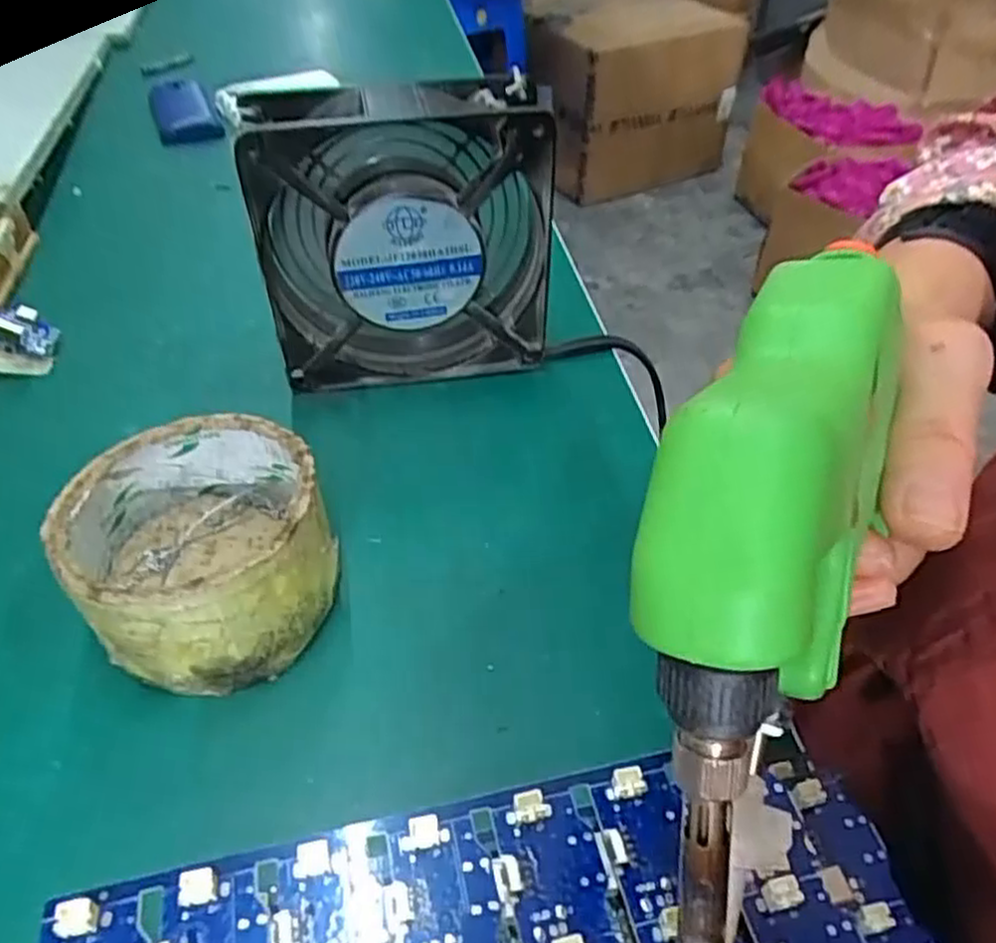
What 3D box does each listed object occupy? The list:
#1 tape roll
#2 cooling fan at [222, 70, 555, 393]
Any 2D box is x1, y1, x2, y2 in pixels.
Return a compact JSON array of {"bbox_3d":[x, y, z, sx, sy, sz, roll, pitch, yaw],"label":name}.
[{"bbox_3d":[-0.099,0.026,0.259,0.078,0.050,0.082,2,45,-2],"label":"tape roll"},{"bbox_3d":[-0.040,-0.098,0.333,0.122,0.123,0.043,-6,46,-9],"label":"cooling fan"}]

